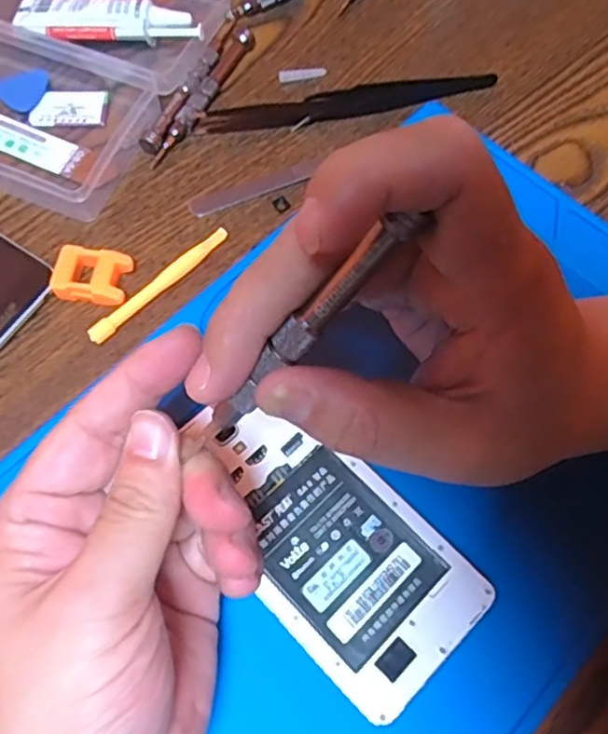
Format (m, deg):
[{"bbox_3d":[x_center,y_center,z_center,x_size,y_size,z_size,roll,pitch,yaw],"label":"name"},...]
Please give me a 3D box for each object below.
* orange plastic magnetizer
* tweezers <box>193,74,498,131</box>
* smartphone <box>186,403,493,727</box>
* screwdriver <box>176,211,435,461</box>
[{"bbox_3d":[-0.102,-0.044,0.316,0.034,0.013,0.026,9,68,3],"label":"orange plastic magnetizer"},{"bbox_3d":[0.025,-0.148,0.363,0.168,0.011,0.021,-10,68,-5],"label":"tweezers"},{"bbox_3d":[0.006,0.069,0.272,0.069,0.012,0.136,-42,74,-16],"label":"smartphone"},{"bbox_3d":[-0.001,-0.009,0.168,0.084,0.005,0.008,-46,70,28],"label":"screwdriver"}]

